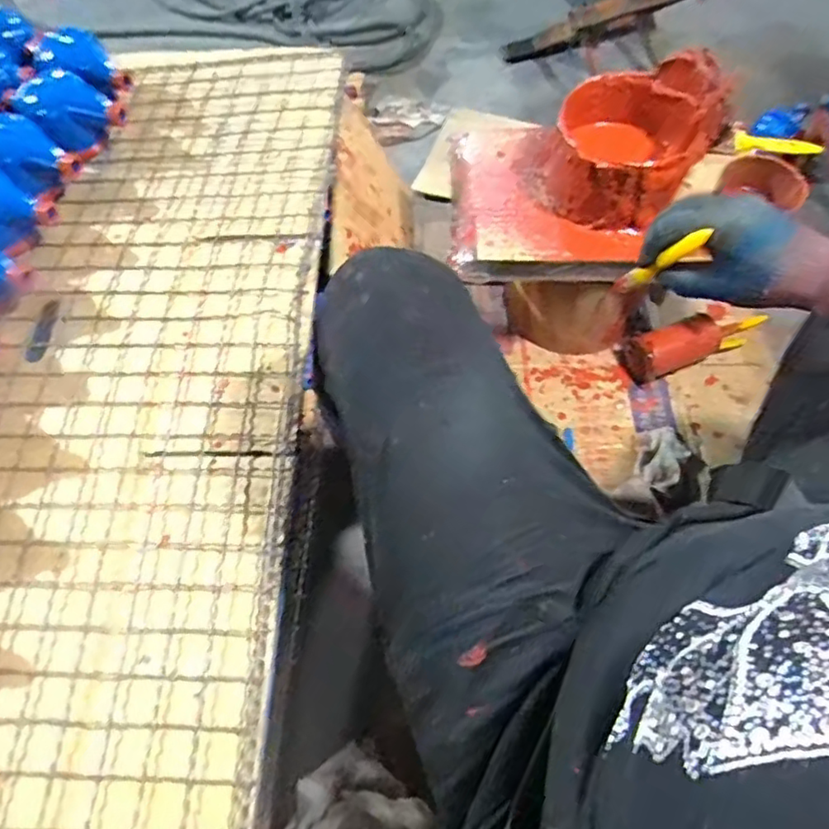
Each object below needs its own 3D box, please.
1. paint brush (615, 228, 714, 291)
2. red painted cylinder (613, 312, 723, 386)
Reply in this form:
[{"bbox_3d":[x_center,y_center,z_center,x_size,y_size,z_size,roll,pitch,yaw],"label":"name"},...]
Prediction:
[{"bbox_3d":[0.196,-0.121,0.507,0.013,0.127,0.014,-19,88,-10],"label":"paint brush"},{"bbox_3d":[0.391,-0.107,0.950,0.144,0.068,0.070,-18,64,-9],"label":"red painted cylinder"}]

